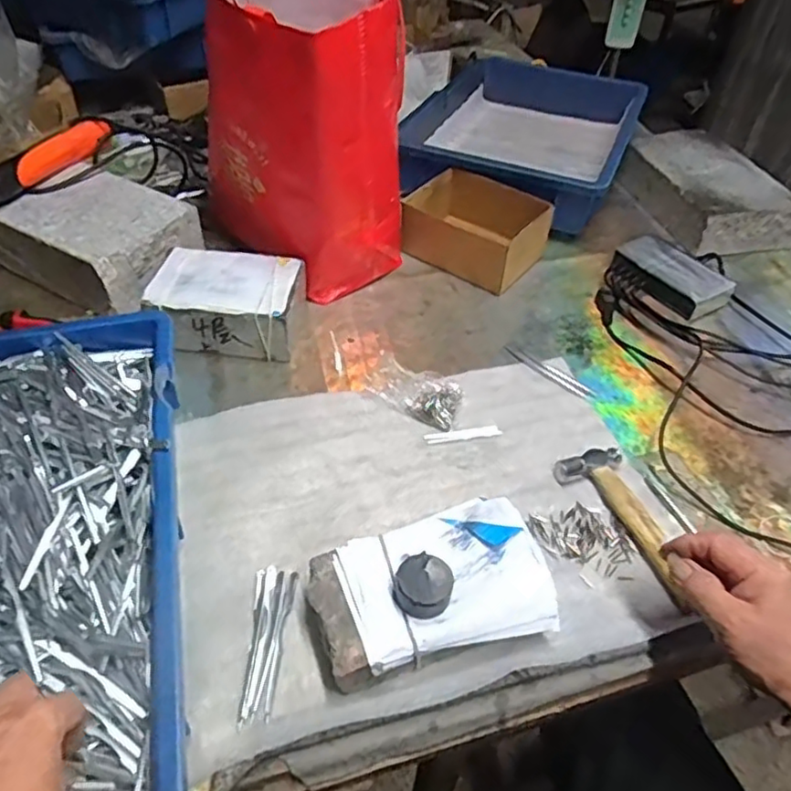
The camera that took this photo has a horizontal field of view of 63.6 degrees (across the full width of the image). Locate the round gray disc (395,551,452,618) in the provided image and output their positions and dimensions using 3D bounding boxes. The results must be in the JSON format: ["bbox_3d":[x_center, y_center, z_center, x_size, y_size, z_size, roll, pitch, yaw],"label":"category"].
[{"bbox_3d":[0.019,0.131,0.441,0.038,0.018,0.044,-3,46,-6],"label":"round gray disc"}]

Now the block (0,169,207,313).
[{"bbox_3d":[-0.360,-0.189,0.747,0.233,0.079,0.143,22,50,19],"label":"block"}]

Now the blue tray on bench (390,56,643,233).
[{"bbox_3d":[0.199,-0.408,0.961,0.293,0.082,0.439,19,48,15],"label":"blue tray on bench"}]

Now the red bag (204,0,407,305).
[{"bbox_3d":[-0.099,-0.290,0.695,0.201,0.268,0.243,-8,47,-9],"label":"red bag"}]

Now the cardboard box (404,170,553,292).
[{"bbox_3d":[0.098,-0.206,0.787,0.159,0.066,0.111,27,51,23],"label":"cardboard box"}]

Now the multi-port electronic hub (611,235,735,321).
[{"bbox_3d":[0.330,-0.143,0.762,0.081,0.026,0.129,-32,55,-29],"label":"multi-port electronic hub"}]

